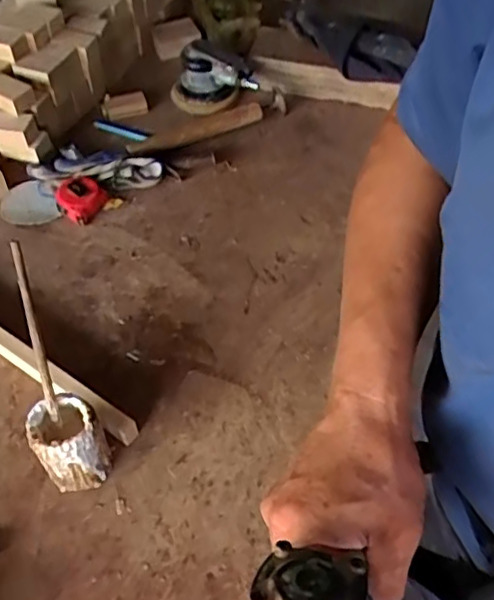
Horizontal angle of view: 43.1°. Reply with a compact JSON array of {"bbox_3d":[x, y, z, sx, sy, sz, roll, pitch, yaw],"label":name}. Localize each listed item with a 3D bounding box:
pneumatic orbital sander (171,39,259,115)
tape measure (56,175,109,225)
[{"bbox_3d":[-0.054,-0.351,0.980,0.120,0.081,0.089,-22,55,-18],"label":"pneumatic orbital sander"},{"bbox_3d":[-0.235,-0.144,0.879,0.059,0.033,0.063,1,51,-1],"label":"tape measure"}]

